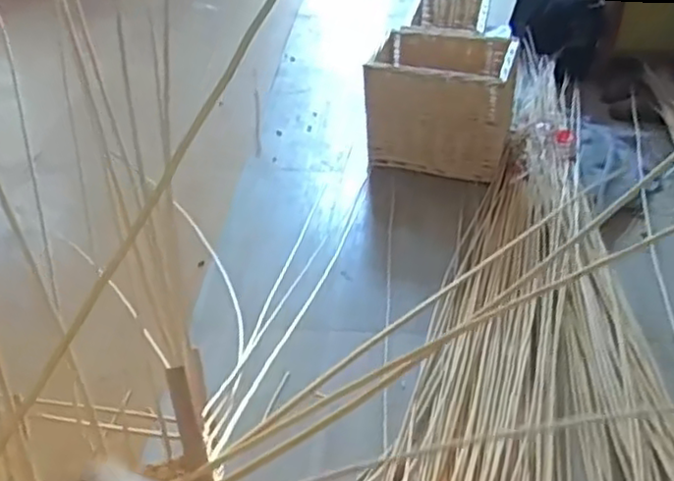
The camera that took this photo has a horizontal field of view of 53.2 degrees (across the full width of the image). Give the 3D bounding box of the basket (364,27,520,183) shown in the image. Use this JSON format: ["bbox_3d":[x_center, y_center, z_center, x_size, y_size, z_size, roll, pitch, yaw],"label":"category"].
[{"bbox_3d":[0.269,-0.337,1.711,0.348,0.307,0.223,13,40,17],"label":"basket"}]

